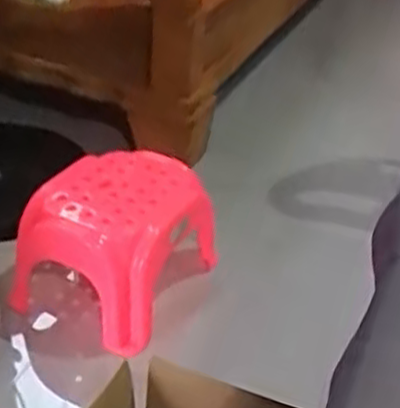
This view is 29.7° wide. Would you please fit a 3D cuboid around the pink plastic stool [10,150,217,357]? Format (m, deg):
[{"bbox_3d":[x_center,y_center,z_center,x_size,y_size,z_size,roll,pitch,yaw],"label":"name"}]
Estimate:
[{"bbox_3d":[-0.145,0.050,1.282,0.253,0.234,0.309,15,34,18],"label":"pink plastic stool"}]

